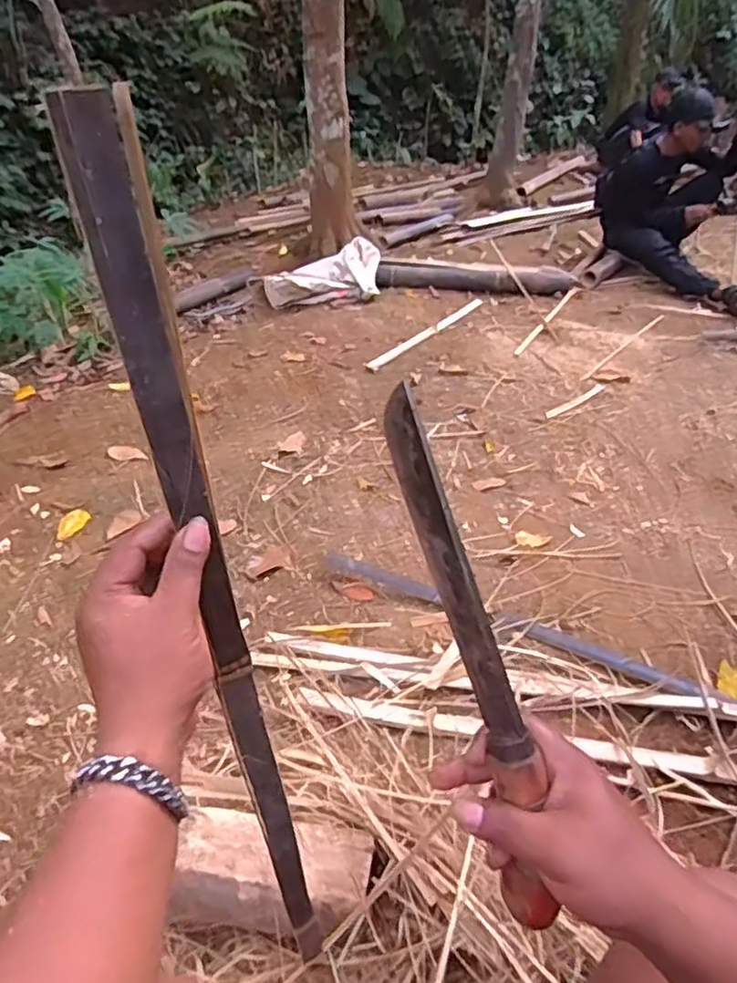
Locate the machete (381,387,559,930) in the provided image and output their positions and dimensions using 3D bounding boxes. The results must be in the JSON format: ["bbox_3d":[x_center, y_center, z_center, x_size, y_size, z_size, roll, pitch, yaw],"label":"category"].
[{"bbox_3d":[0.063,0.102,0.396,0.024,0.328,0.039,-18,3,-24],"label":"machete"}]

